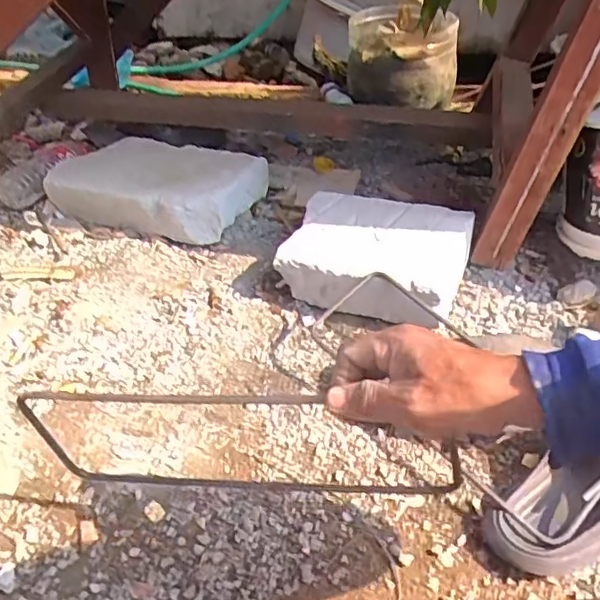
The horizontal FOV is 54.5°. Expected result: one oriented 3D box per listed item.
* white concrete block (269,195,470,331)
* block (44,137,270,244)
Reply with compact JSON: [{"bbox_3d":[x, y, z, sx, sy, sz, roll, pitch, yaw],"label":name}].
[{"bbox_3d":[0.109,-0.057,0.842,0.249,0.090,0.210,11,39,12],"label":"white concrete block"},{"bbox_3d":[-0.243,-0.192,1.000,0.330,0.088,0.182,15,40,17],"label":"block"}]

